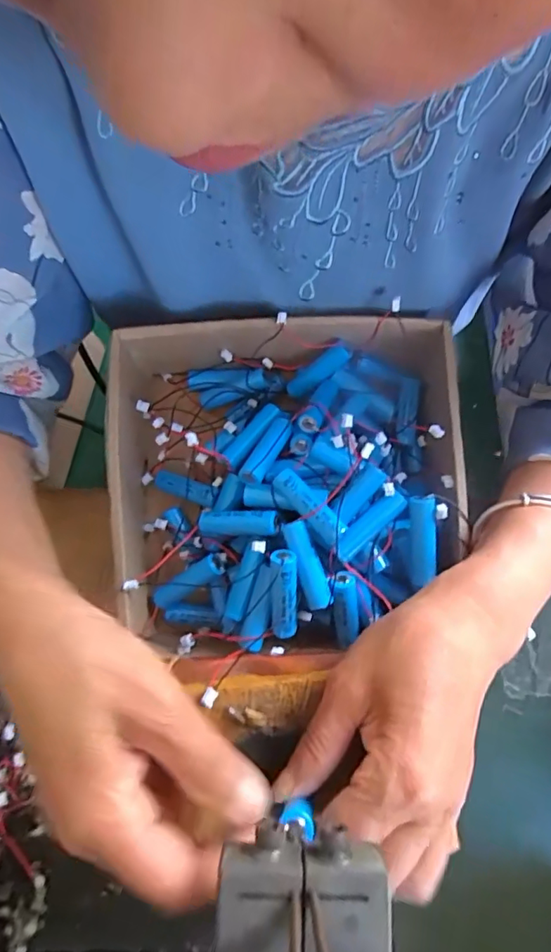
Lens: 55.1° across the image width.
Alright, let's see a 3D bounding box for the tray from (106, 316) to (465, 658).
[{"bbox_3d":[0.008,0.003,0.327,0.205,0.074,0.194,-6,80,-2],"label":"tray"}]

